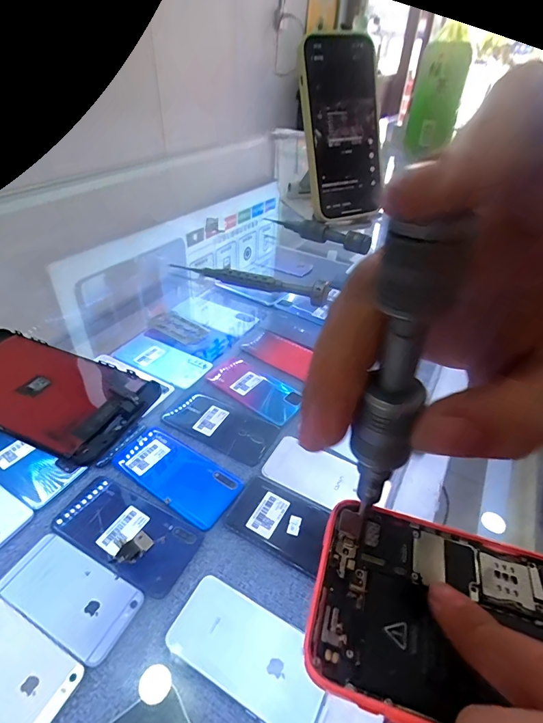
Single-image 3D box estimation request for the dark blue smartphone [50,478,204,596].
[{"bbox_3d":[-0.159,0.182,0.417,0.156,0.007,0.075,21,42,20],"label":"dark blue smartphone"}]

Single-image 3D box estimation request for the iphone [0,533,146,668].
[{"bbox_3d":[-0.195,0.221,0.367,0.134,0.004,0.064,20,42,20],"label":"iphone"}]

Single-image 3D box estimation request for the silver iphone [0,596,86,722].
[{"bbox_3d":[-0.223,0.256,0.323,0.121,0.005,0.058,21,42,20],"label":"silver iphone"}]

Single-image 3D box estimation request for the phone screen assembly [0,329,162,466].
[{"bbox_3d":[-0.121,0.012,0.197,0.119,0.008,0.057,16,41,16],"label":"phone screen assembly"}]

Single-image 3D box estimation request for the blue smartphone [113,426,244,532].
[{"bbox_3d":[-0.118,0.138,0.476,0.156,0.014,0.075,24,44,24],"label":"blue smartphone"}]

